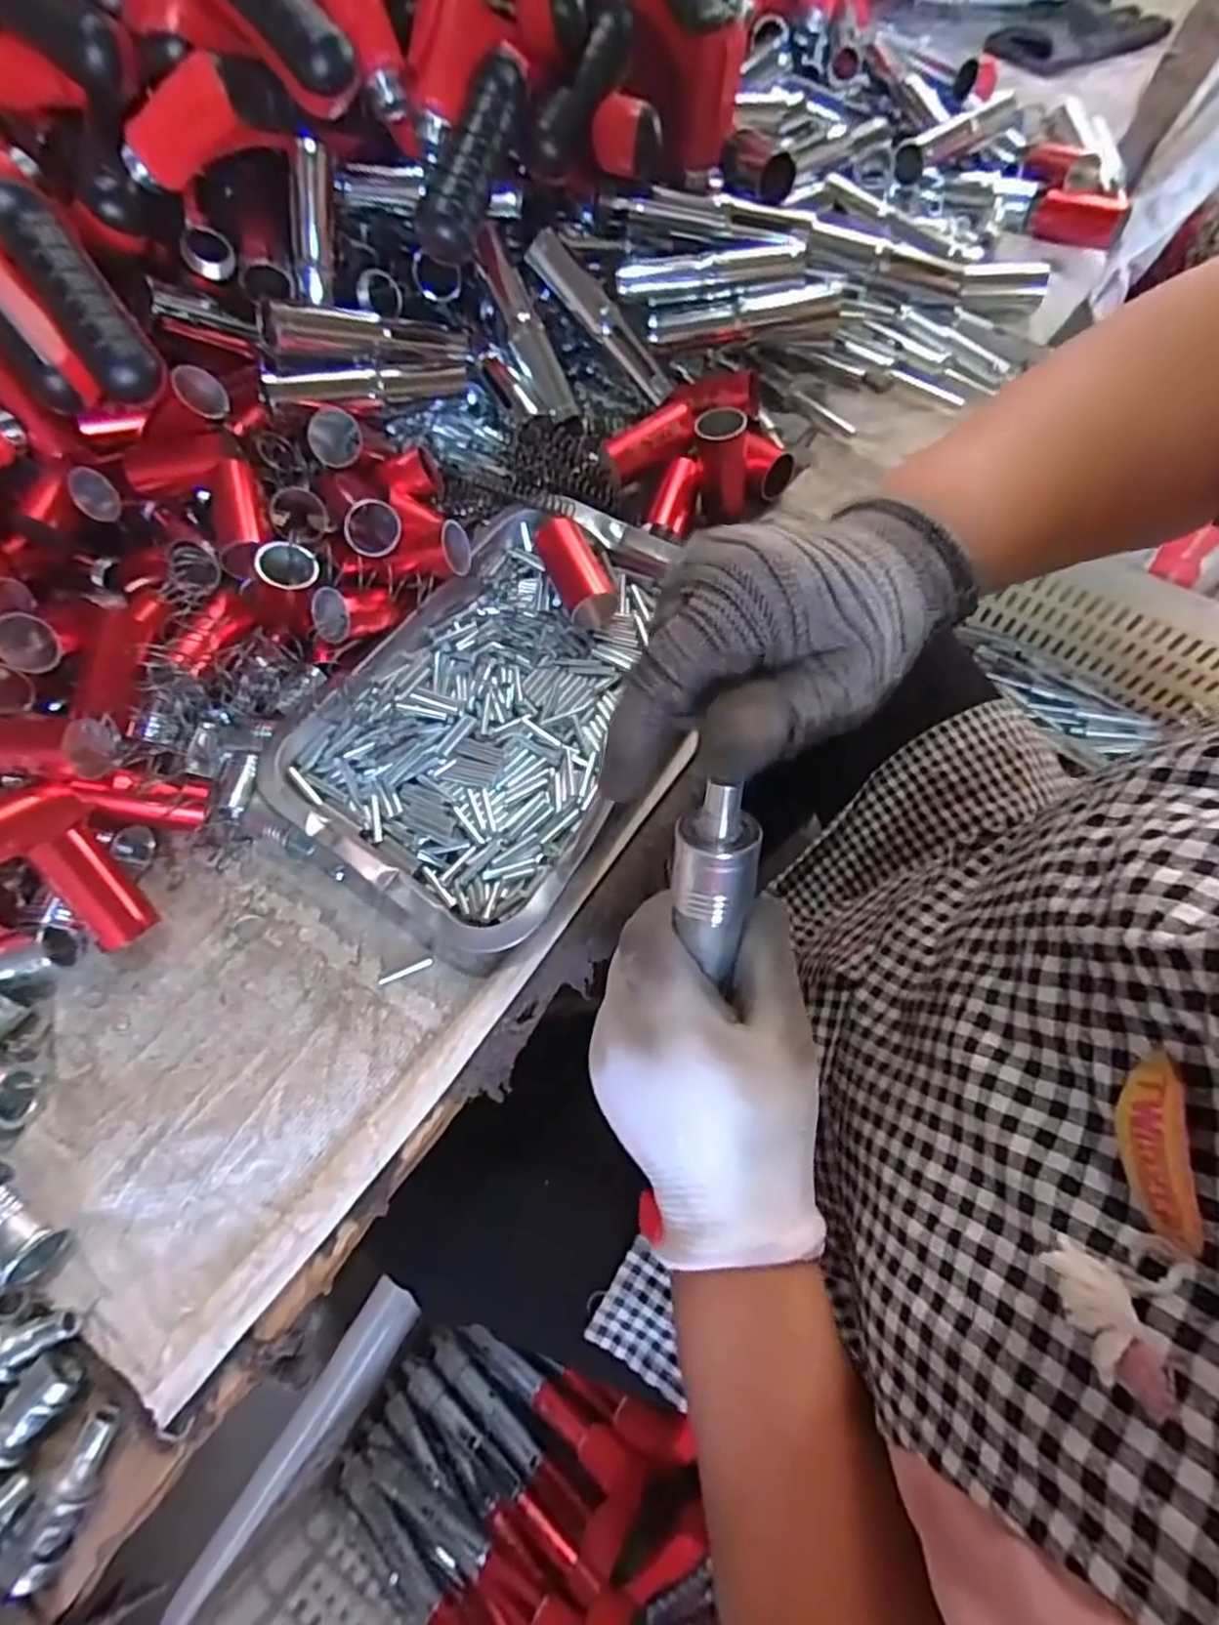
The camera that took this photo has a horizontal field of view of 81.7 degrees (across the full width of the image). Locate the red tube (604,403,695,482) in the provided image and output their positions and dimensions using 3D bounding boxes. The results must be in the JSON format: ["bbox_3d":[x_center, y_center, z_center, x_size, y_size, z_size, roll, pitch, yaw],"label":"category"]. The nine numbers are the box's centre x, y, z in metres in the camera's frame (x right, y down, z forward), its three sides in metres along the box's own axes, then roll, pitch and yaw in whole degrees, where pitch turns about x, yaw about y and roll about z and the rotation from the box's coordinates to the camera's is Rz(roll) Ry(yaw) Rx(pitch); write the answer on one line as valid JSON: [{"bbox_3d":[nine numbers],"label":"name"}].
[{"bbox_3d":[0.026,-0.241,0.458,0.062,0.023,0.017,-30,68,-10],"label":"red tube"}]

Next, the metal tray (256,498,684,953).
[{"bbox_3d":[-0.065,-0.069,0.391,0.174,0.034,0.256,21,69,12],"label":"metal tray"}]

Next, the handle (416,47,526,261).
[{"bbox_3d":[-0.077,-0.379,0.407,0.030,0.033,0.104,29,98,14],"label":"handle"}]

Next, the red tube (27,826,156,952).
[{"bbox_3d":[-0.255,0.038,0.350,0.023,0.019,0.060,-34,106,-12],"label":"red tube"}]

